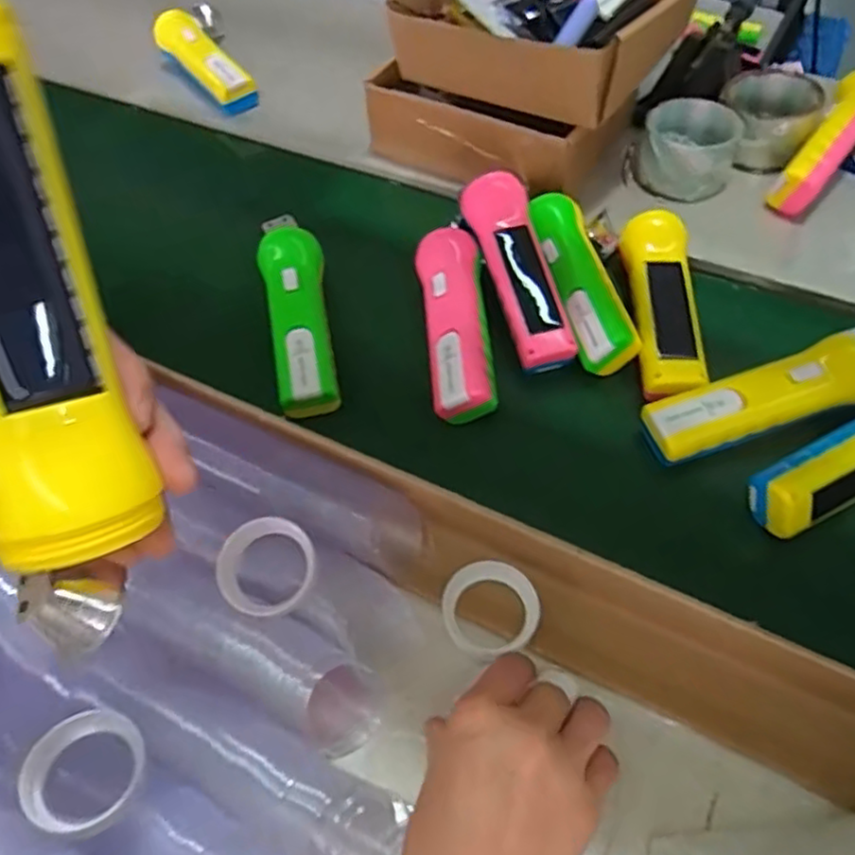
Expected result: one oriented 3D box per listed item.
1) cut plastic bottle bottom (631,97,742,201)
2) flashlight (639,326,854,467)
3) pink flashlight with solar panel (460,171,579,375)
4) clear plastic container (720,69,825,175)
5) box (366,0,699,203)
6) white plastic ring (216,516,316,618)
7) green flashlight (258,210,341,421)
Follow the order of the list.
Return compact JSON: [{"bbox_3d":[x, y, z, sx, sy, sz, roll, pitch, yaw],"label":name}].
[{"bbox_3d":[0.236,-0.254,0.610,0.085,0.050,0.094,14,59,13],"label":"cut plastic bottle bottom"},{"bbox_3d":[0.228,-0.017,0.455,0.166,0.048,0.046,-15,57,-6],"label":"flashlight"},{"bbox_3d":[0.068,-0.119,0.510,0.044,0.029,0.154,-15,75,-6],"label":"pink flashlight with solar panel"},{"bbox_3d":[0.313,-0.285,0.623,0.084,0.047,0.097,20,61,16],"label":"clear plastic container"},{"bbox_3d":[0.093,-0.328,0.603,0.223,0.144,0.200,28,63,20],"label":"box"},{"bbox_3d":[-0.092,0.080,0.381,0.054,0.022,0.052,-25,84,-5],"label":"white plastic ring"},{"bbox_3d":[-0.101,-0.091,0.513,0.051,0.039,0.177,-13,57,-4],"label":"green flashlight"}]

